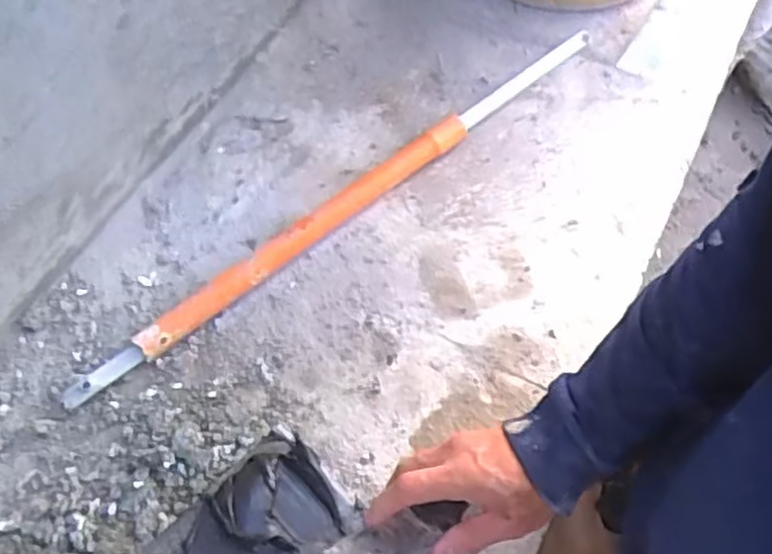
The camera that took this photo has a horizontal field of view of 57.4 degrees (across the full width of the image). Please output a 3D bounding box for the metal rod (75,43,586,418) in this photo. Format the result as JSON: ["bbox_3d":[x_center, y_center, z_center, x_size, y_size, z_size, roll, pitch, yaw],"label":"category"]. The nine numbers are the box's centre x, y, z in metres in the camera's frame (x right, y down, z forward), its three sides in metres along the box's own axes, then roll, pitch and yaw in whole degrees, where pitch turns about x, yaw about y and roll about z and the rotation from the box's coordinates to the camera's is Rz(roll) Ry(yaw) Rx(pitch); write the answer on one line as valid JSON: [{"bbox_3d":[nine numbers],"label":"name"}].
[{"bbox_3d":[-0.022,-0.082,0.682,0.634,0.027,0.032,-37,70,-19],"label":"metal rod"}]

